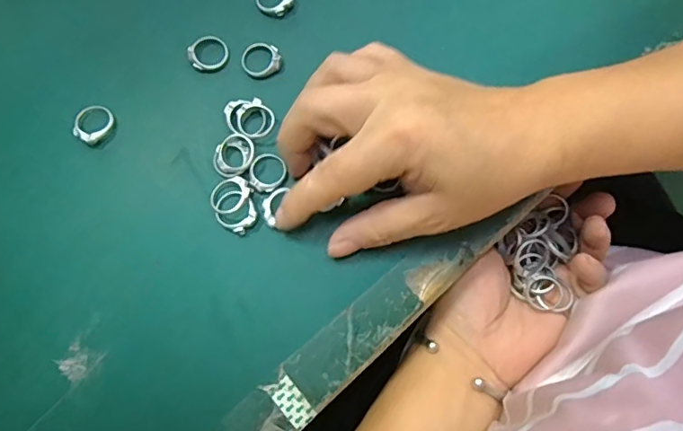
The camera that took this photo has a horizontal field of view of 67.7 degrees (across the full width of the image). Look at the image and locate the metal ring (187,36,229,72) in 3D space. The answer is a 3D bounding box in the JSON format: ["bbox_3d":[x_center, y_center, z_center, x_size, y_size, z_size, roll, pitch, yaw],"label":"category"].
[{"bbox_3d":[-0.074,-0.091,0.282,0.021,0.005,0.021,0,79,-1],"label":"metal ring"}]

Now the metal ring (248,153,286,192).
[{"bbox_3d":[-0.040,-0.023,0.270,0.019,0.005,0.020,0,79,-1],"label":"metal ring"}]

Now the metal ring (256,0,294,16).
[{"bbox_3d":[-0.038,-0.124,0.289,0.022,0.005,0.020,0,79,-1],"label":"metal ring"}]

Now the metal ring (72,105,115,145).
[{"bbox_3d":[-0.134,-0.050,0.274,0.020,0.007,0.021,0,79,-1],"label":"metal ring"}]

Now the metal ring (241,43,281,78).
[{"bbox_3d":[-0.045,-0.086,0.281,0.021,0.004,0.020,0,79,-1],"label":"metal ring"}]

